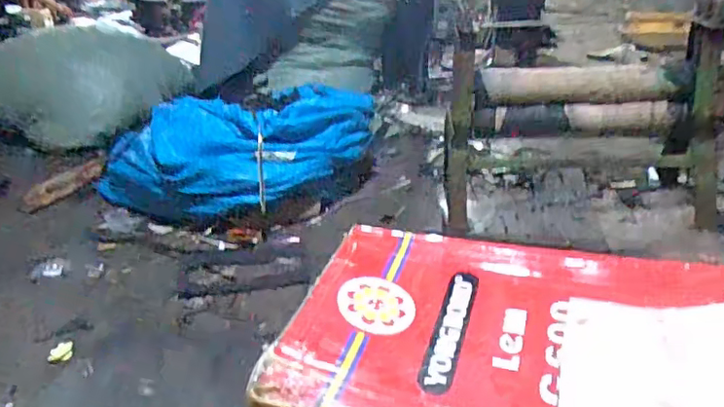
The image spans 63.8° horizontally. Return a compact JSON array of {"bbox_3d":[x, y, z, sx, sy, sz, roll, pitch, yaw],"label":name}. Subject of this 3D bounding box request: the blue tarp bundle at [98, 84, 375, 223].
[{"bbox_3d":[-0.319,-0.151,1.531,0.684,0.273,0.379,-14,31,-19],"label":"blue tarp bundle"}]

